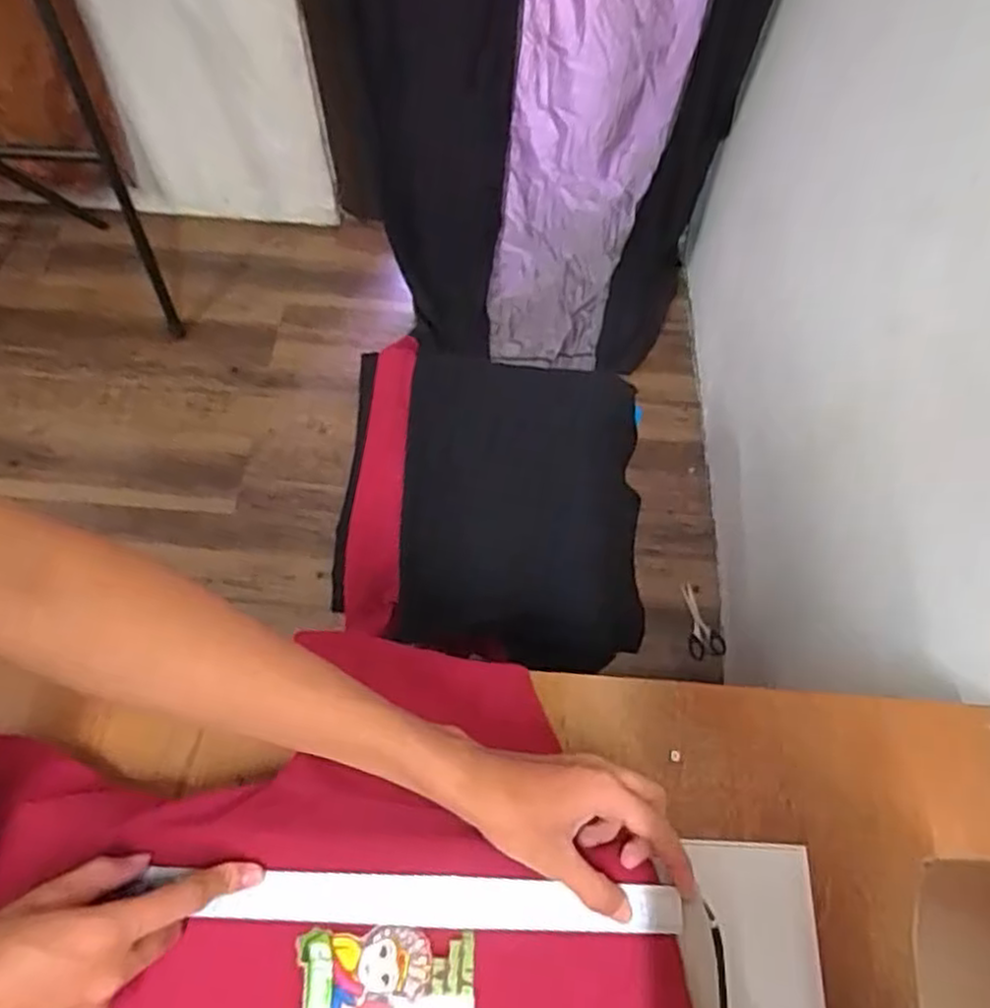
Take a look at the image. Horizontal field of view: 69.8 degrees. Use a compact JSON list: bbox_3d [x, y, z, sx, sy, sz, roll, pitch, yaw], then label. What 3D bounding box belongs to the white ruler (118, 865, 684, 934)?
[{"bbox_3d":[-0.048,0.237,0.427,0.315,0.008,0.028,2,50,0],"label":"white ruler"}]

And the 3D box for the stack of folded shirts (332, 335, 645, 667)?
[{"bbox_3d":[0.006,-0.014,0.956,0.409,0.093,0.390,9,80,-5],"label":"stack of folded shirts"}]

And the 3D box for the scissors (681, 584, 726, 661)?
[{"bbox_3d":[0.410,0.231,1.395,0.068,0.012,0.149,0,65,-2],"label":"scissors"}]

